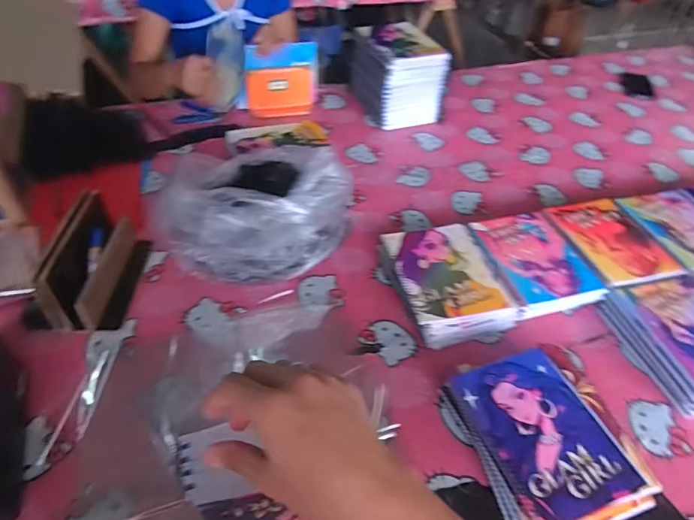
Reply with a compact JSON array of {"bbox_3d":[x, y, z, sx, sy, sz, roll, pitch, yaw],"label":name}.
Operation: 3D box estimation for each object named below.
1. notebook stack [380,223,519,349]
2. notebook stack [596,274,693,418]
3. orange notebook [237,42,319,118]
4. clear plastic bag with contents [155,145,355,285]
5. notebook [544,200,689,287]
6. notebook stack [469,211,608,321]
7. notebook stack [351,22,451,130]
[{"bbox_3d":[0.160,0.035,0.781,0.170,0.052,0.216,-5,44,-11],"label":"notebook stack"},{"bbox_3d":[0.517,0.121,0.720,0.173,0.052,0.203,-10,45,-15],"label":"notebook stack"},{"bbox_3d":[-0.165,-0.441,1.179,0.198,0.162,0.017,-11,32,-20],"label":"orange notebook"},{"bbox_3d":[-0.158,-0.102,0.811,0.301,0.164,0.252,-9,45,-15],"label":"clear plastic bag with contents"},{"bbox_3d":[0.471,-0.039,0.847,0.159,0.008,0.211,-6,45,-12],"label":"notebook"},{"bbox_3d":[0.316,0.003,0.812,0.164,0.039,0.214,-10,46,-12],"label":"notebook stack"},{"bbox_3d":[0.121,-0.468,1.205,0.171,0.182,0.219,-14,47,-20],"label":"notebook stack"}]

